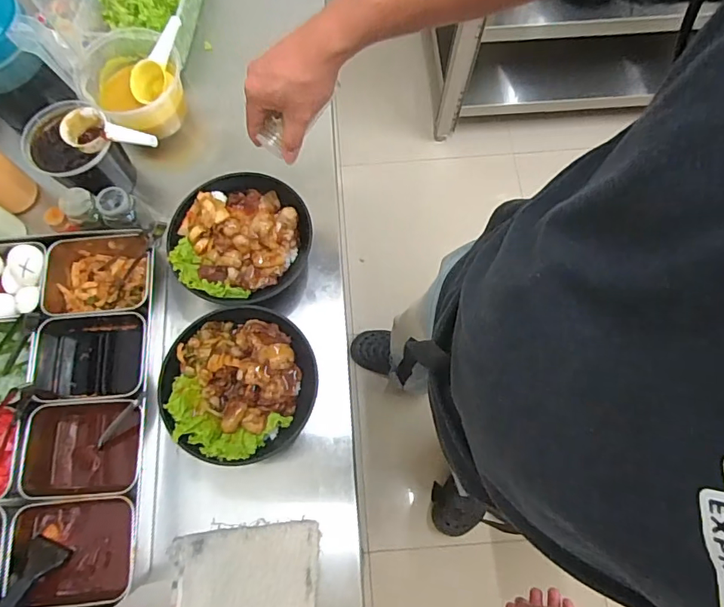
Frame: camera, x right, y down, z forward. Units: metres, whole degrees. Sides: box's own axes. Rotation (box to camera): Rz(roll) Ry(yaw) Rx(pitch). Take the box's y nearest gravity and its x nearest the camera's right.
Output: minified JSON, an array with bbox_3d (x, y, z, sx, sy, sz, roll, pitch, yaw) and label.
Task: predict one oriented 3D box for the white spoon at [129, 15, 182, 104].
[{"bbox_3d":[-0.295,-0.352,0.689,0.027,0.043,0.125,40,108,12],"label":"white spoon"}]

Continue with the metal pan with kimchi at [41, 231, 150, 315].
[{"bbox_3d":[-0.339,-0.032,0.628,0.136,0.062,0.106,-9,72,-3],"label":"metal pan with kimchi"}]

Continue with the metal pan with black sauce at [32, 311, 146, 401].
[{"bbox_3d":[-0.331,0.071,0.603,0.139,0.074,0.105,-4,72,-1],"label":"metal pan with black sauce"}]

